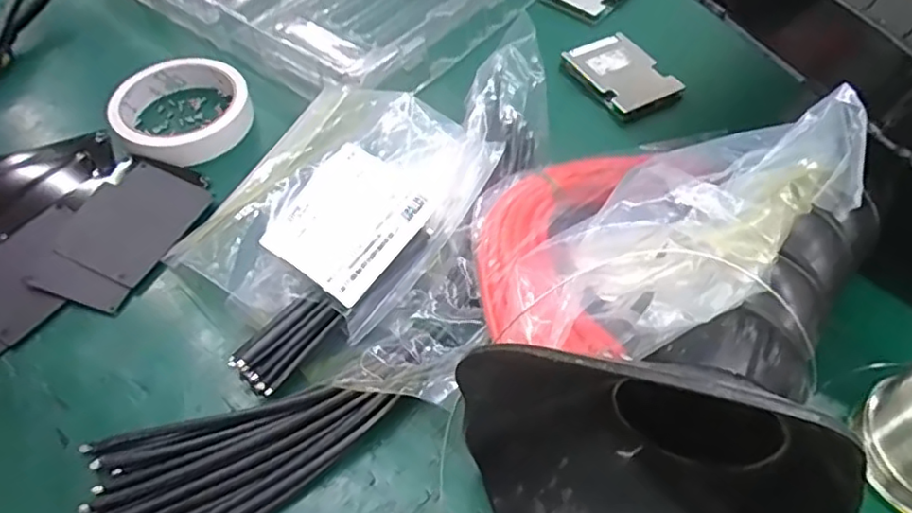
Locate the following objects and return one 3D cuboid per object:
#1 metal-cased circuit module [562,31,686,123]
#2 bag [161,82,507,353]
[{"bbox_3d":[0.129,-0.139,0.466,0.060,0.012,0.075,-26,59,-18],"label":"metal-cased circuit module"},{"bbox_3d":[-0.072,-0.035,0.361,0.143,0.034,0.159,27,59,17],"label":"bag"}]

